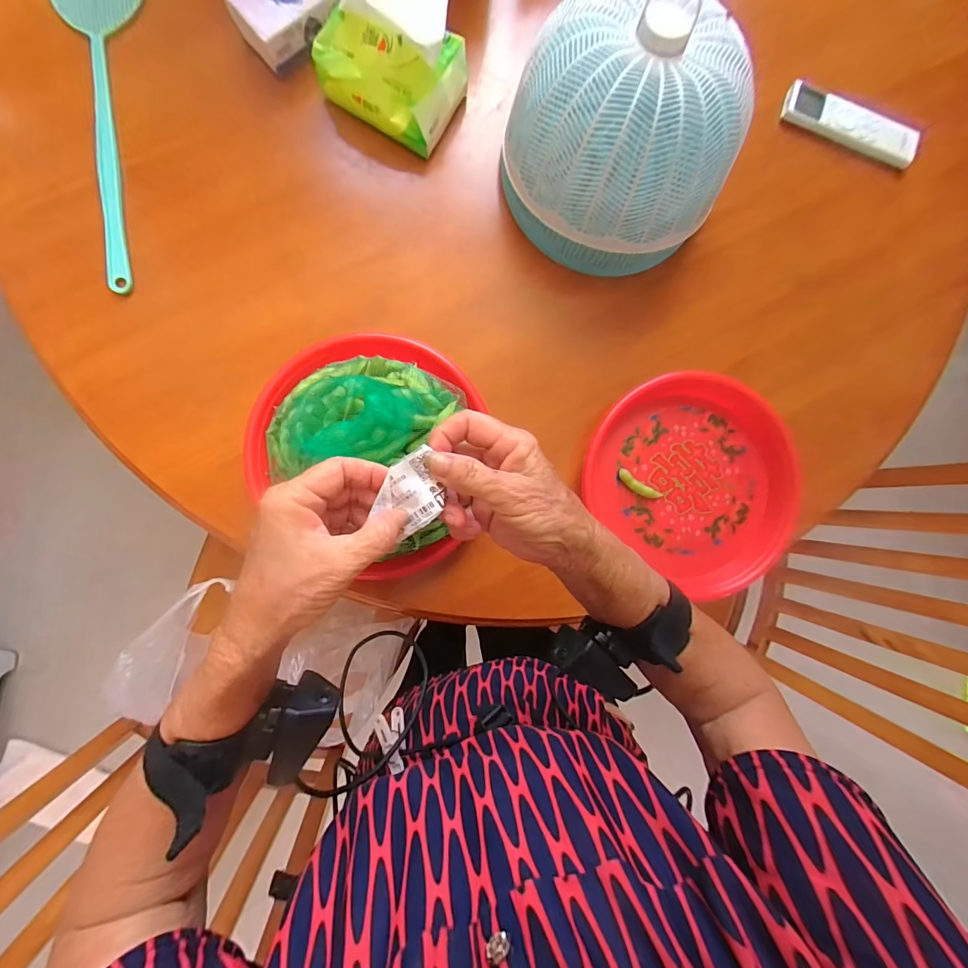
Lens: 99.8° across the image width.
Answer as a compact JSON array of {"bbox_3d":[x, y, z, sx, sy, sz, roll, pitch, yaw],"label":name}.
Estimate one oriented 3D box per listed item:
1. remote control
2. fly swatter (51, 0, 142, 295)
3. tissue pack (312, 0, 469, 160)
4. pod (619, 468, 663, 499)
[{"bbox_3d":[0.450,-0.440,0.496,0.169,0.019,0.037,20,88,-3],"label":"remote control"},{"bbox_3d":[-0.415,-0.411,0.440,0.100,0.010,0.404,-2,89,-3],"label":"fly swatter"},{"bbox_3d":[-0.093,-0.443,0.419,0.130,0.104,0.115,28,88,-2],"label":"tissue pack"},{"bbox_3d":[0.183,0.003,0.480,0.059,0.009,0.015,34,87,-2],"label":"pod"}]

